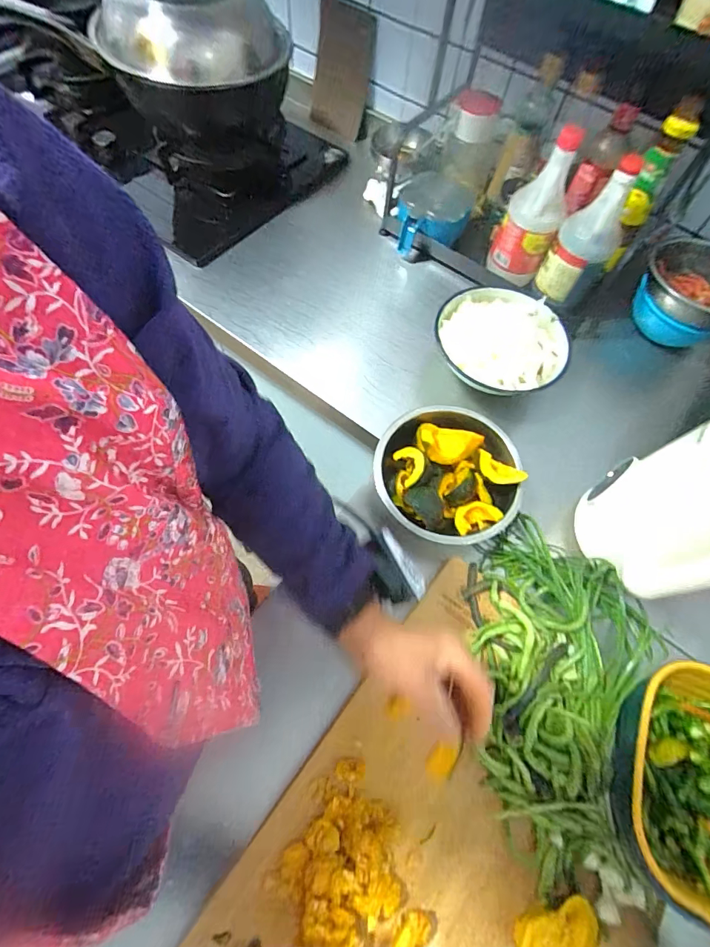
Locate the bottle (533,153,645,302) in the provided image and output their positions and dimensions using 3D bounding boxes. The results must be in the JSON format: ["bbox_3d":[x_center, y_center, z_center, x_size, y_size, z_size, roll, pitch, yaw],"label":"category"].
[{"bbox_3d":[0.347,-0.352,0.618,0.065,0.183,0.066,-23,70,-12],"label":"bottle"}]

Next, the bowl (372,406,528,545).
[{"bbox_3d":[0.120,0.005,0.541,0.183,0.074,0.176,1,66,-3],"label":"bowl"}]

